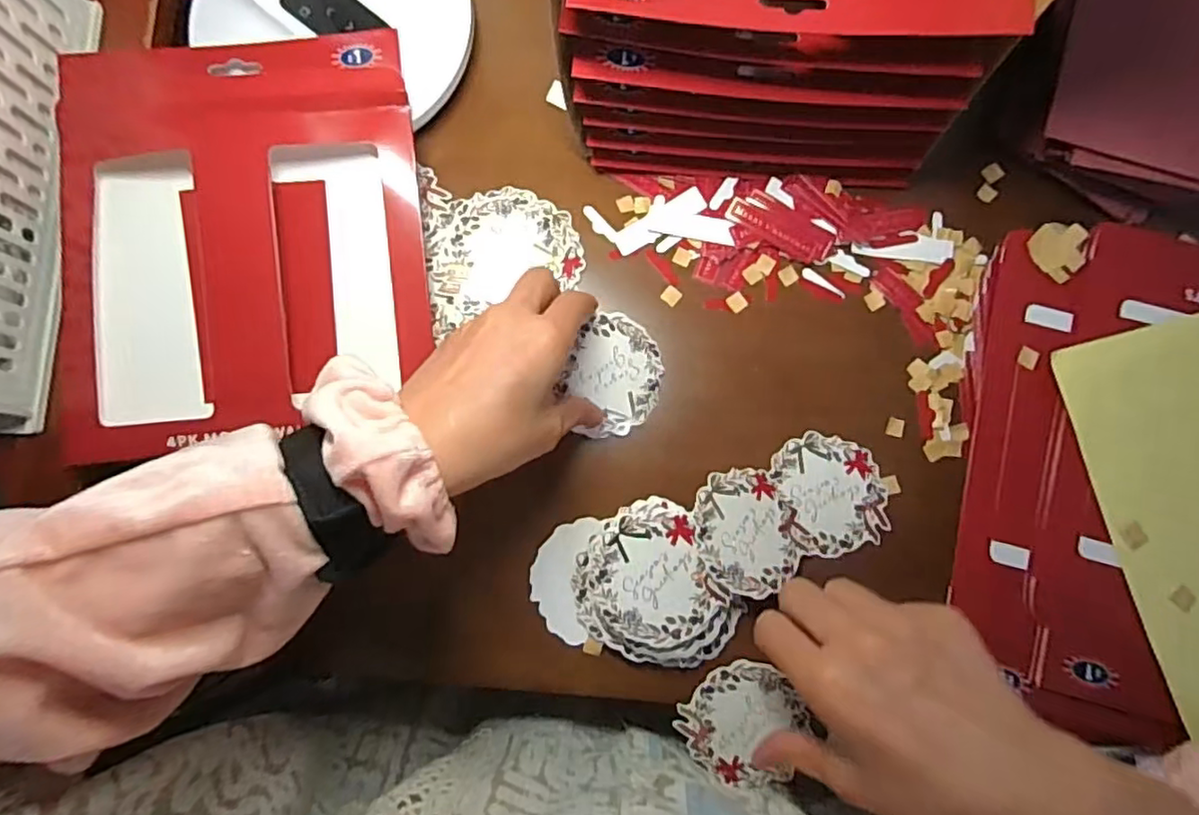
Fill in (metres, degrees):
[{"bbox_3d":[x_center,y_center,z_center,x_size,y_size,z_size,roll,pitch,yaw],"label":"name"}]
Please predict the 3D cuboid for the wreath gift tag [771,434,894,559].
[{"bbox_3d":[0.133,0.050,0.363,0.063,0.008,0.066,-2,81,0],"label":"wreath gift tag"}]

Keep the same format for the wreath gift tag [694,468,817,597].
[{"bbox_3d":[0.081,0.067,0.347,0.065,0.004,0.065,-30,85,-27],"label":"wreath gift tag"}]

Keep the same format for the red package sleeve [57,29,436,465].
[{"bbox_3d":[-0.198,-0.100,0.356,0.190,0.024,0.231,-6,82,-1],"label":"red package sleeve"}]

